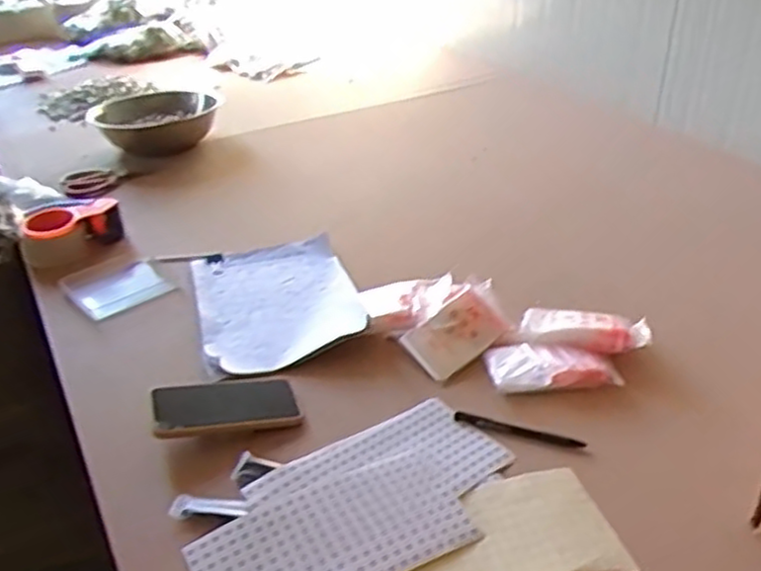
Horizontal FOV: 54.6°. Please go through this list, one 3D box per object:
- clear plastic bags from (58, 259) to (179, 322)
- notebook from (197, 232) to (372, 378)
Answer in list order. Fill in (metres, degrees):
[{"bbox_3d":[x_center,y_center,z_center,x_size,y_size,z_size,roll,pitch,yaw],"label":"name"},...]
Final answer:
[{"bbox_3d":[-0.376,0.001,1.039,0.119,0.020,0.127,-25,38,-32],"label":"clear plastic bags"},{"bbox_3d":[-0.142,0.013,1.012,0.208,0.040,0.305,-11,33,-13],"label":"notebook"}]

